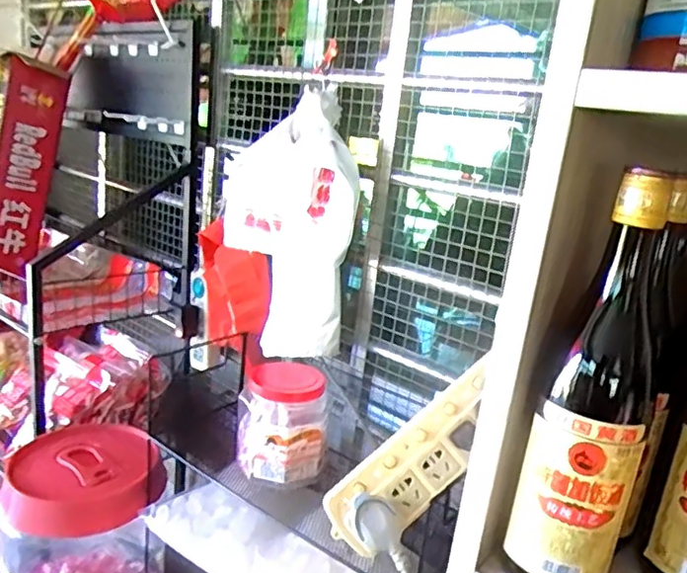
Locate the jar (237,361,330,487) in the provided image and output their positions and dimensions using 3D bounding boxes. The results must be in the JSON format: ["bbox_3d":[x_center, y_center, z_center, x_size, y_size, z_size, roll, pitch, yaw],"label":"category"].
[{"bbox_3d":[-0.071,0.160,0.703,0.106,0.115,0.088,6,15,-3],"label":"jar"}]

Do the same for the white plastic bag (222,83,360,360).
[{"bbox_3d":[-0.080,-0.086,0.828,0.169,0.326,0.181,4,15,-12],"label":"white plastic bag"}]

